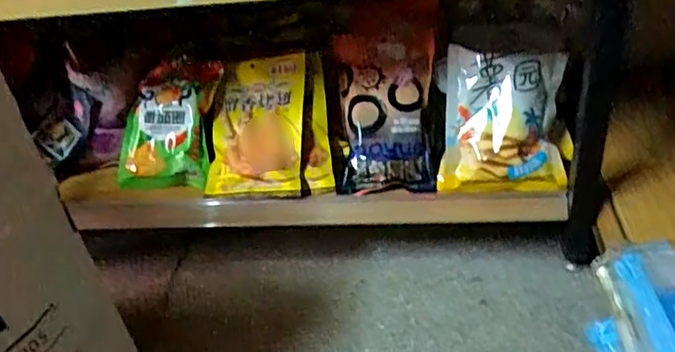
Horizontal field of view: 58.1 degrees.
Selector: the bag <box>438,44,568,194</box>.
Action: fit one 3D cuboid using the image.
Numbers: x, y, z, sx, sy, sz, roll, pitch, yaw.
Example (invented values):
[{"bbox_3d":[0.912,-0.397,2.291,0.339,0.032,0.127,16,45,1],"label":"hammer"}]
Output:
[{"bbox_3d":[0.233,-0.077,0.853,0.169,0.202,0.056,2,-7,14],"label":"bag"}]

